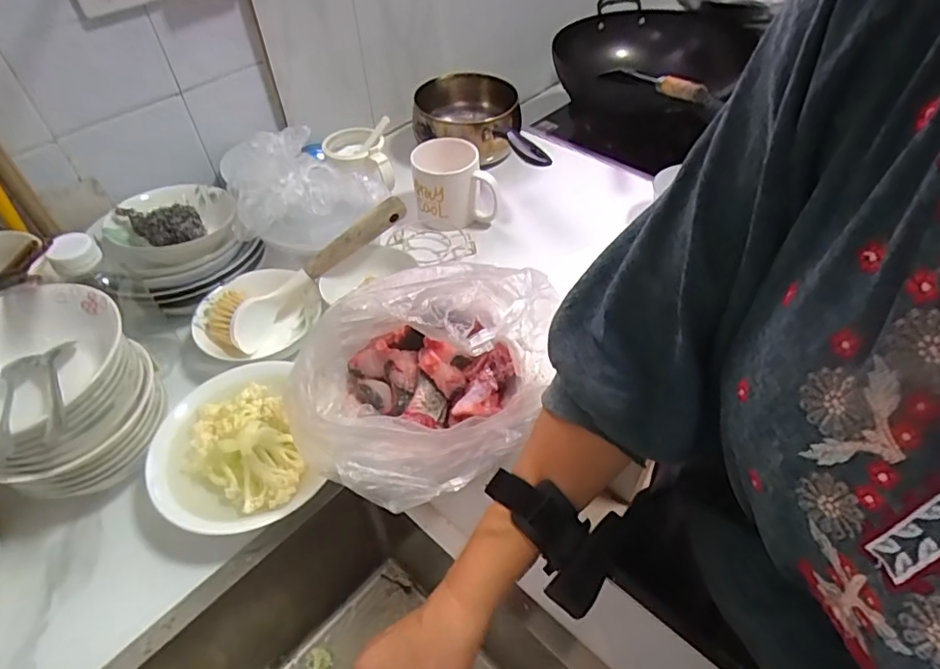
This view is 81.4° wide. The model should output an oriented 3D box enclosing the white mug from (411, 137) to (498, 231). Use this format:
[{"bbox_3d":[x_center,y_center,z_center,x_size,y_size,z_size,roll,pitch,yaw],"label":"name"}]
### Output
[{"bbox_3d":[-0.023,-0.211,0.756,0.105,0.091,0.096,-7,49,-4],"label":"white mug"}]

